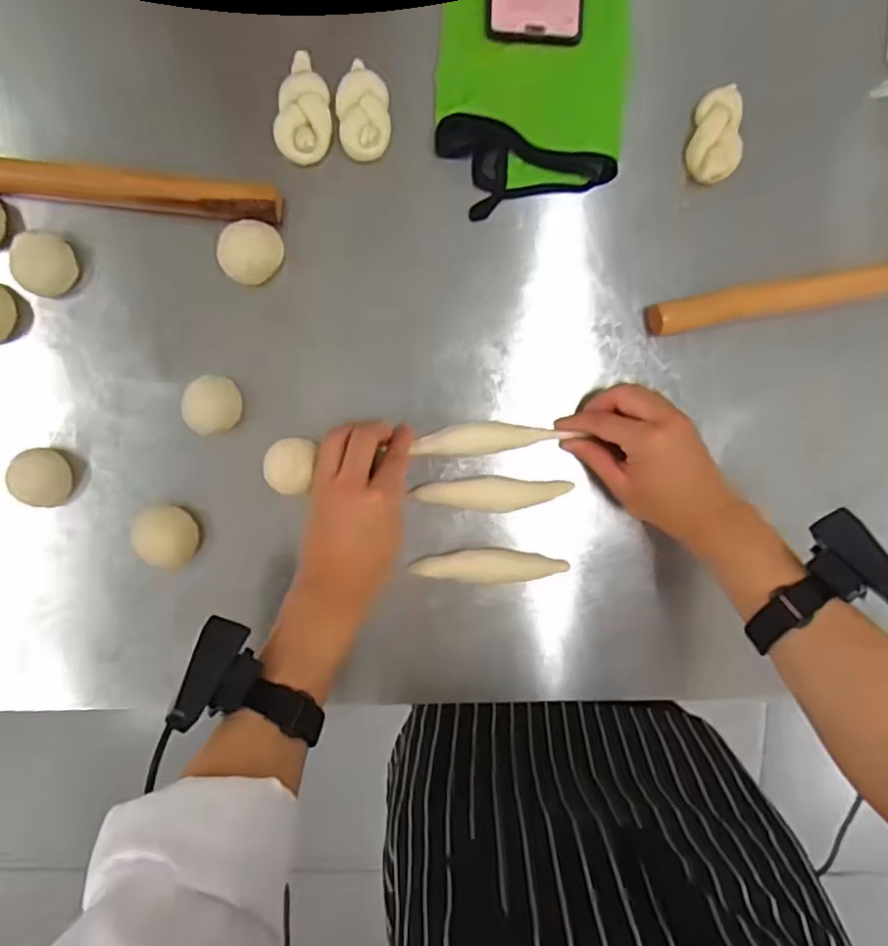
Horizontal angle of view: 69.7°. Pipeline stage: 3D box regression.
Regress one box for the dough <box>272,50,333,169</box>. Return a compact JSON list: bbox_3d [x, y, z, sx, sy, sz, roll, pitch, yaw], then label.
[{"bbox_3d":[-0.110,-0.289,0.505,0.042,0.016,0.084,6,94,-4],"label":"dough"}]

